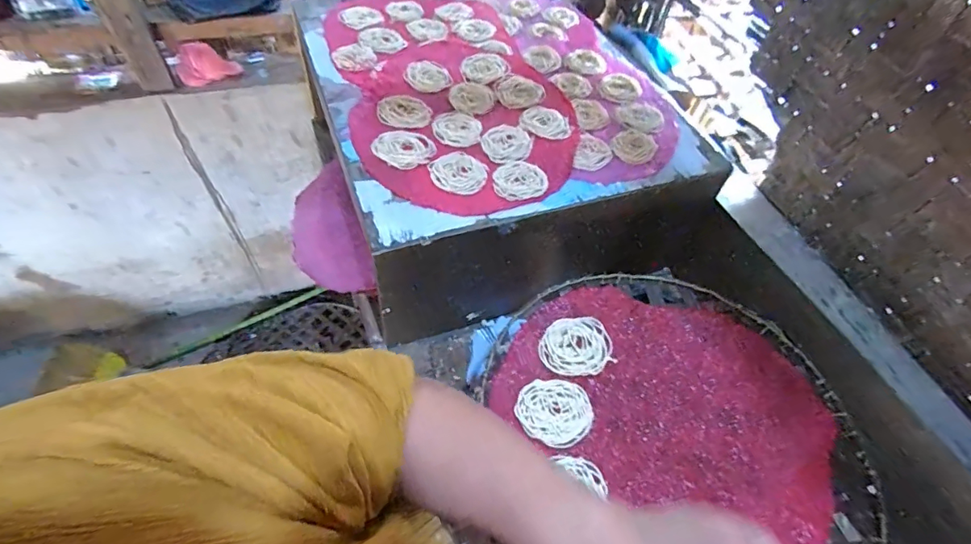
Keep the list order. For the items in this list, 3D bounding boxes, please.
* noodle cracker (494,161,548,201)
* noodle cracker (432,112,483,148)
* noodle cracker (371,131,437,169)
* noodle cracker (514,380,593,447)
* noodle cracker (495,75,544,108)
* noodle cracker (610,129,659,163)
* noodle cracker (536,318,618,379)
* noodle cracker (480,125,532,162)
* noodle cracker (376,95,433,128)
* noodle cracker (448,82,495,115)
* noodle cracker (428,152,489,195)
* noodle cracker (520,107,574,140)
[{"bbox_3d":[0.044,-0.121,0.608,0.073,0.006,0.062,-21,58,-20],"label":"noodle cracker"},{"bbox_3d":[-0.040,-0.205,0.665,0.067,0.007,0.071,-3,54,-8],"label":"noodle cracker"},{"bbox_3d":[-0.108,-0.168,0.627,0.080,0.010,0.072,11,53,3],"label":"noodle cracker"},{"bbox_3d":[0.068,0.137,0.461,0.073,0.004,0.065,6,53,-1],"label":"noodle cracker"},{"bbox_3d":[0.052,-0.277,0.720,0.074,0.007,0.075,3,53,-4],"label":"noodle cracker"},{"bbox_3d":[0.214,-0.181,0.672,0.061,0.004,0.069,35,58,19],"label":"noodle cracker"},{"bbox_3d":[0.098,0.081,0.507,0.078,0.004,0.067,-4,54,-9],"label":"noodle cracker"},{"bbox_3d":[0.031,-0.178,0.644,0.068,0.007,0.067,-13,56,-15],"label":"noodle cracker"},{"bbox_3d":[-0.117,-0.231,0.674,0.076,0.008,0.069,-9,55,-12],"label":"noodle cracker"},{"bbox_3d":[-0.020,-0.261,0.704,0.067,0.008,0.068,-6,55,-10],"label":"noodle cracker"},{"bbox_3d":[-0.033,-0.129,0.607,0.072,0.004,0.072,3,53,-4],"label":"noodle cracker"},{"bbox_3d":[0.089,-0.215,0.677,0.074,0.007,0.065,27,56,14],"label":"noodle cracker"}]

